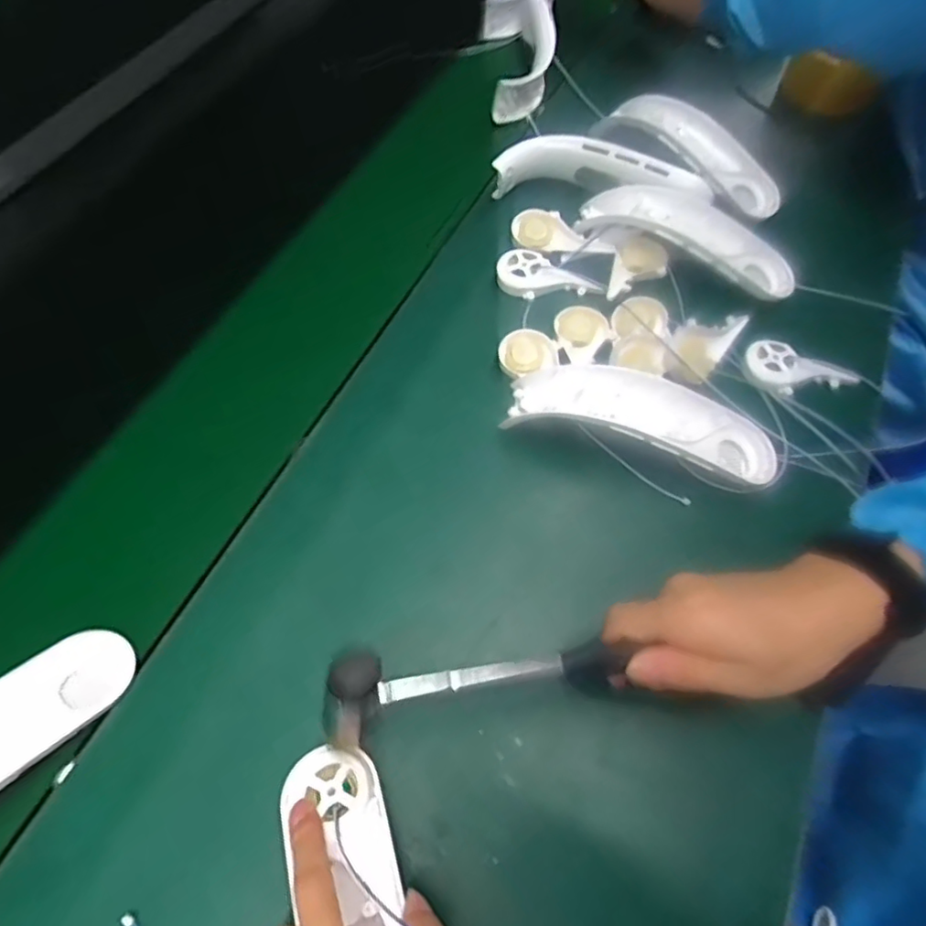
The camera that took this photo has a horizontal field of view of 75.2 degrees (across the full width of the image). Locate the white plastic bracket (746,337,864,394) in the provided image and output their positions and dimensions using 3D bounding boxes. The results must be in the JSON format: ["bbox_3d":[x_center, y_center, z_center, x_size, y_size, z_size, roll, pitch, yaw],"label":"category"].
[{"bbox_3d":[0.272,-0.075,0.481,0.090,0.016,0.044,15,63,6],"label":"white plastic bracket"}]

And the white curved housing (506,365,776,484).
[{"bbox_3d":[0.134,-0.033,0.435,0.195,0.035,0.054,14,62,5],"label":"white curved housing"}]

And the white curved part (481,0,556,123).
[{"bbox_3d":[0.063,-0.466,0.677,0.070,0.058,0.202,0,62,-2],"label":"white curved part"}]

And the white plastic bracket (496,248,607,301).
[{"bbox_3d":[0.072,-0.155,0.515,0.087,0.018,0.043,26,64,11],"label":"white plastic bracket"}]

